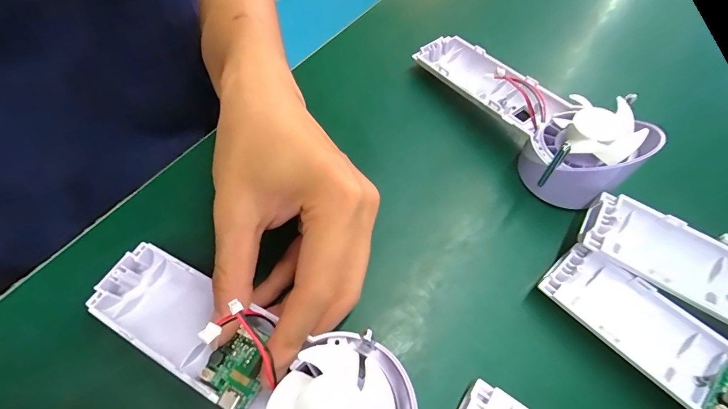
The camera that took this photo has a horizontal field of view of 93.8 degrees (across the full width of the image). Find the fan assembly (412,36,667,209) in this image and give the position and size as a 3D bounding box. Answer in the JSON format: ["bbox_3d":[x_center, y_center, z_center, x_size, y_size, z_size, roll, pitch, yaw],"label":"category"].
[{"bbox_3d":[0.103,-0.074,0.242,0.054,0.054,0.173,-33,67,-19],"label":"fan assembly"}]

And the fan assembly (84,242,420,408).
[{"bbox_3d":[-0.059,0.068,0.159,0.171,0.030,0.061,17,60,27],"label":"fan assembly"}]

